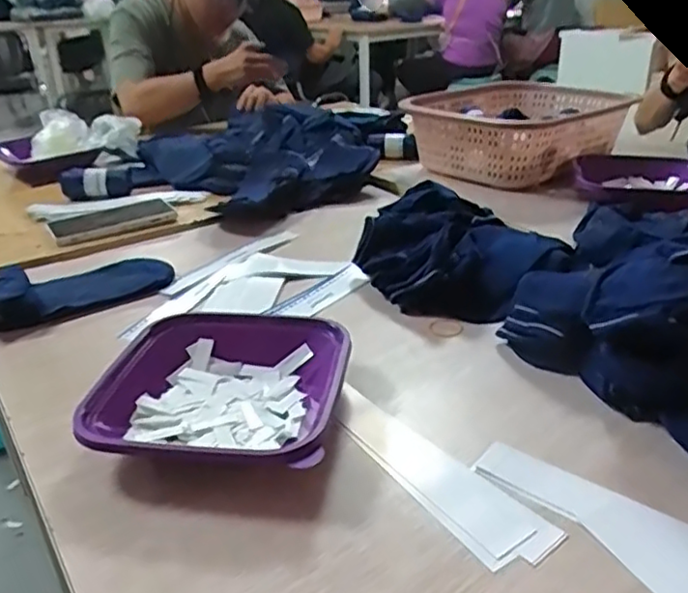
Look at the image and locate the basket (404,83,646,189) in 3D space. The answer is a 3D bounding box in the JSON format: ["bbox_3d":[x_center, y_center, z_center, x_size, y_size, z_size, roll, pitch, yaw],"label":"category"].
[{"bbox_3d":[0.305,-0.292,1.103,0.279,0.093,0.377,23,36,39],"label":"basket"}]

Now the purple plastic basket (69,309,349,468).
[{"bbox_3d":[-0.088,0.073,0.504,0.173,0.048,0.178,3,27,8],"label":"purple plastic basket"}]

